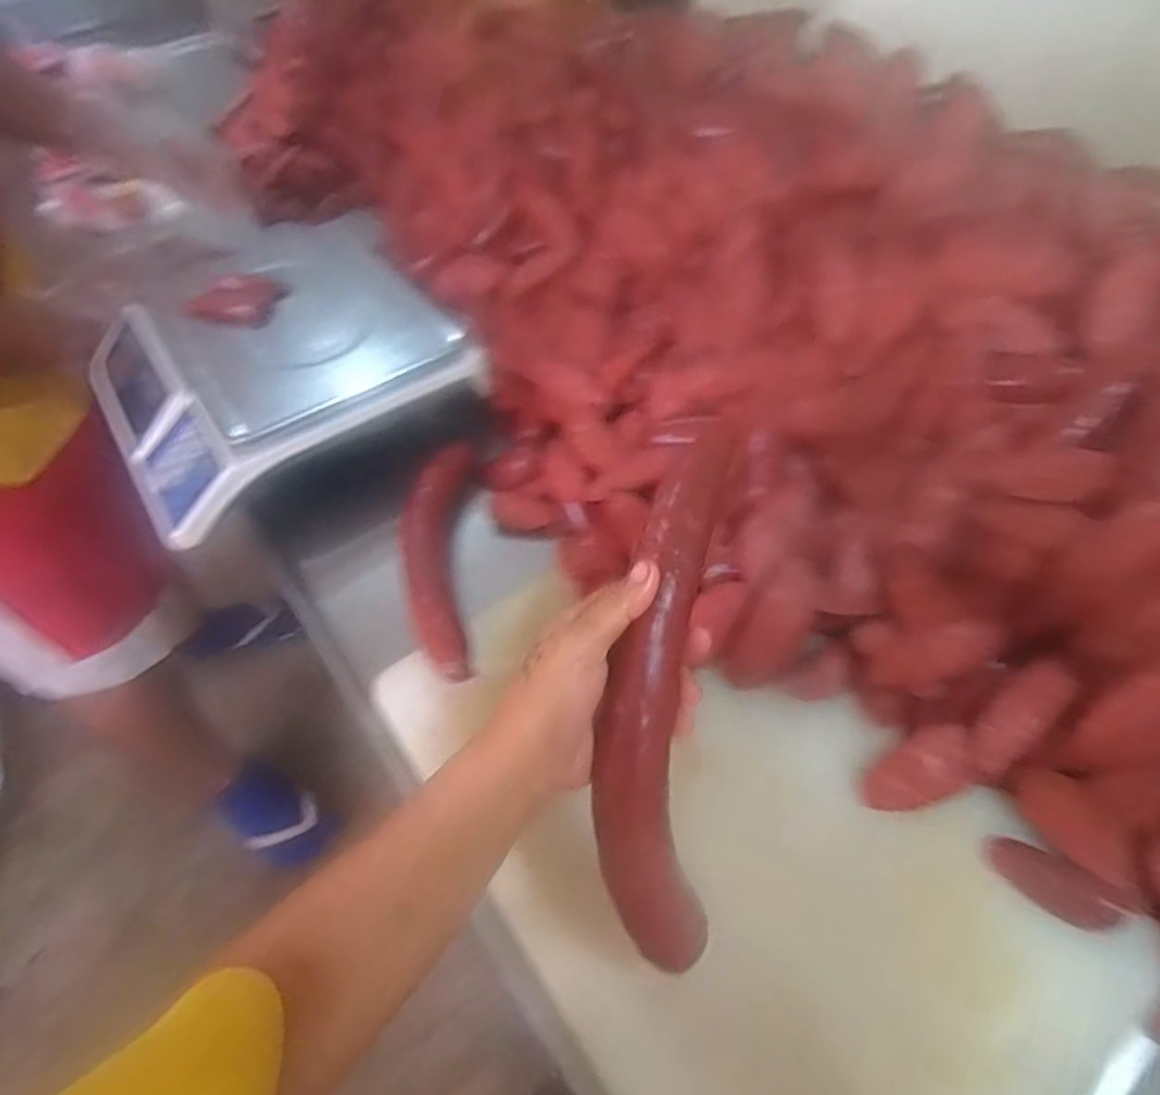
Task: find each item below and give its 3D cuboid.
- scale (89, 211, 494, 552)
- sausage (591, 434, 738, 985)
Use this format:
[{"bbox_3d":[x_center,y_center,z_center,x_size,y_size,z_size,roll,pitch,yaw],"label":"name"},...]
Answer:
[{"bbox_3d":[-0.315,-0.183,0.736,0.329,0.137,0.314,-31,56,-17],"label":"scale"},{"bbox_3d":[0.047,0.063,0.356,0.057,0.039,0.274,7,79,10],"label":"sausage"}]

